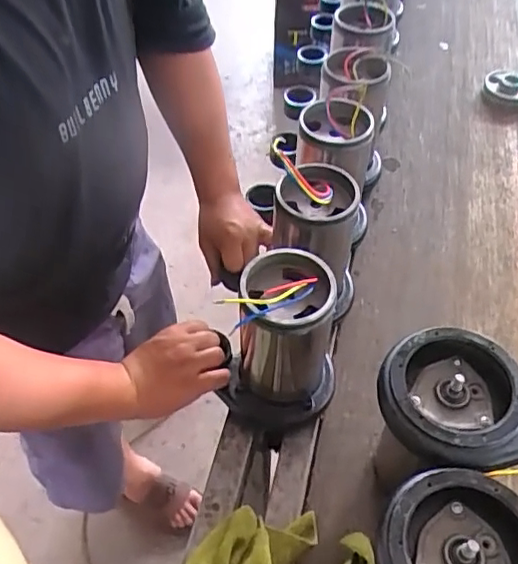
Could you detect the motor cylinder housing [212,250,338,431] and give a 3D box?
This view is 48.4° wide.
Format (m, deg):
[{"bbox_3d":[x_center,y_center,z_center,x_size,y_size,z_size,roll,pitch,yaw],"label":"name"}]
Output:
[{"bbox_3d":[0.025,0.064,0.594,0.114,0.196,0.100,13,51,10],"label":"motor cylinder housing"}]

